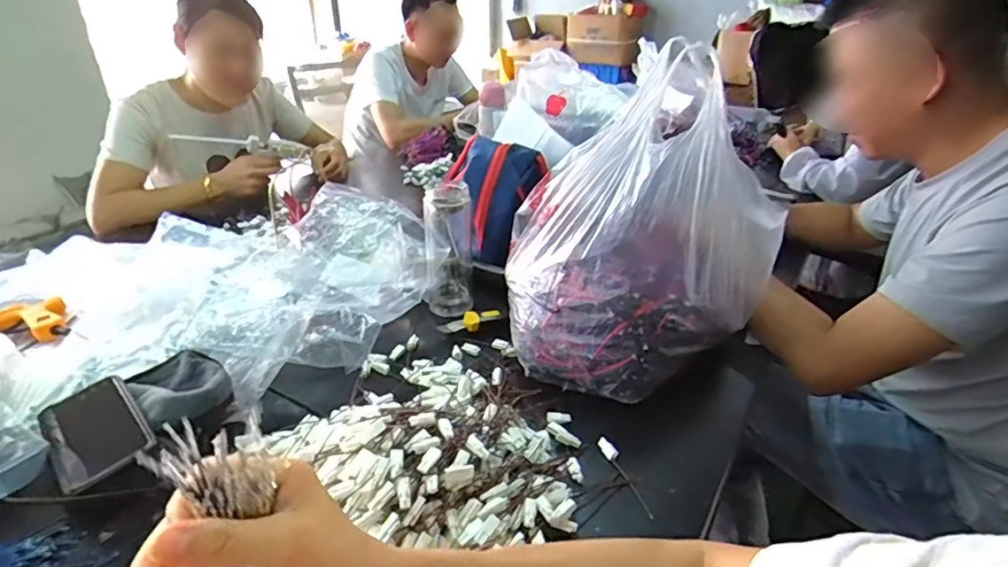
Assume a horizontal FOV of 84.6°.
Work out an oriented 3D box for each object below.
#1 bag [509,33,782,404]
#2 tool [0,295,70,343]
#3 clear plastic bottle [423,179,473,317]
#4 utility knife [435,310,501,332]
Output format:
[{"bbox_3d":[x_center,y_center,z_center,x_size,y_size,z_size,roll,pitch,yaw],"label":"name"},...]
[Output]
[{"bbox_3d":[0.128,-0.065,0.687,0.278,0.283,0.279,-16,32,-30],"label":"bag"},{"bbox_3d":[-0.627,0.045,0.723,0.151,0.026,0.071,5,28,8],"label":"tool"},{"bbox_3d":[-0.082,-0.051,0.801,0.065,0.187,0.073,-4,28,-9],"label":"clear plastic bottle"},{"bbox_3d":[-0.047,0.051,0.757,0.084,0.013,0.030,-8,29,-17],"label":"utility knife"}]

